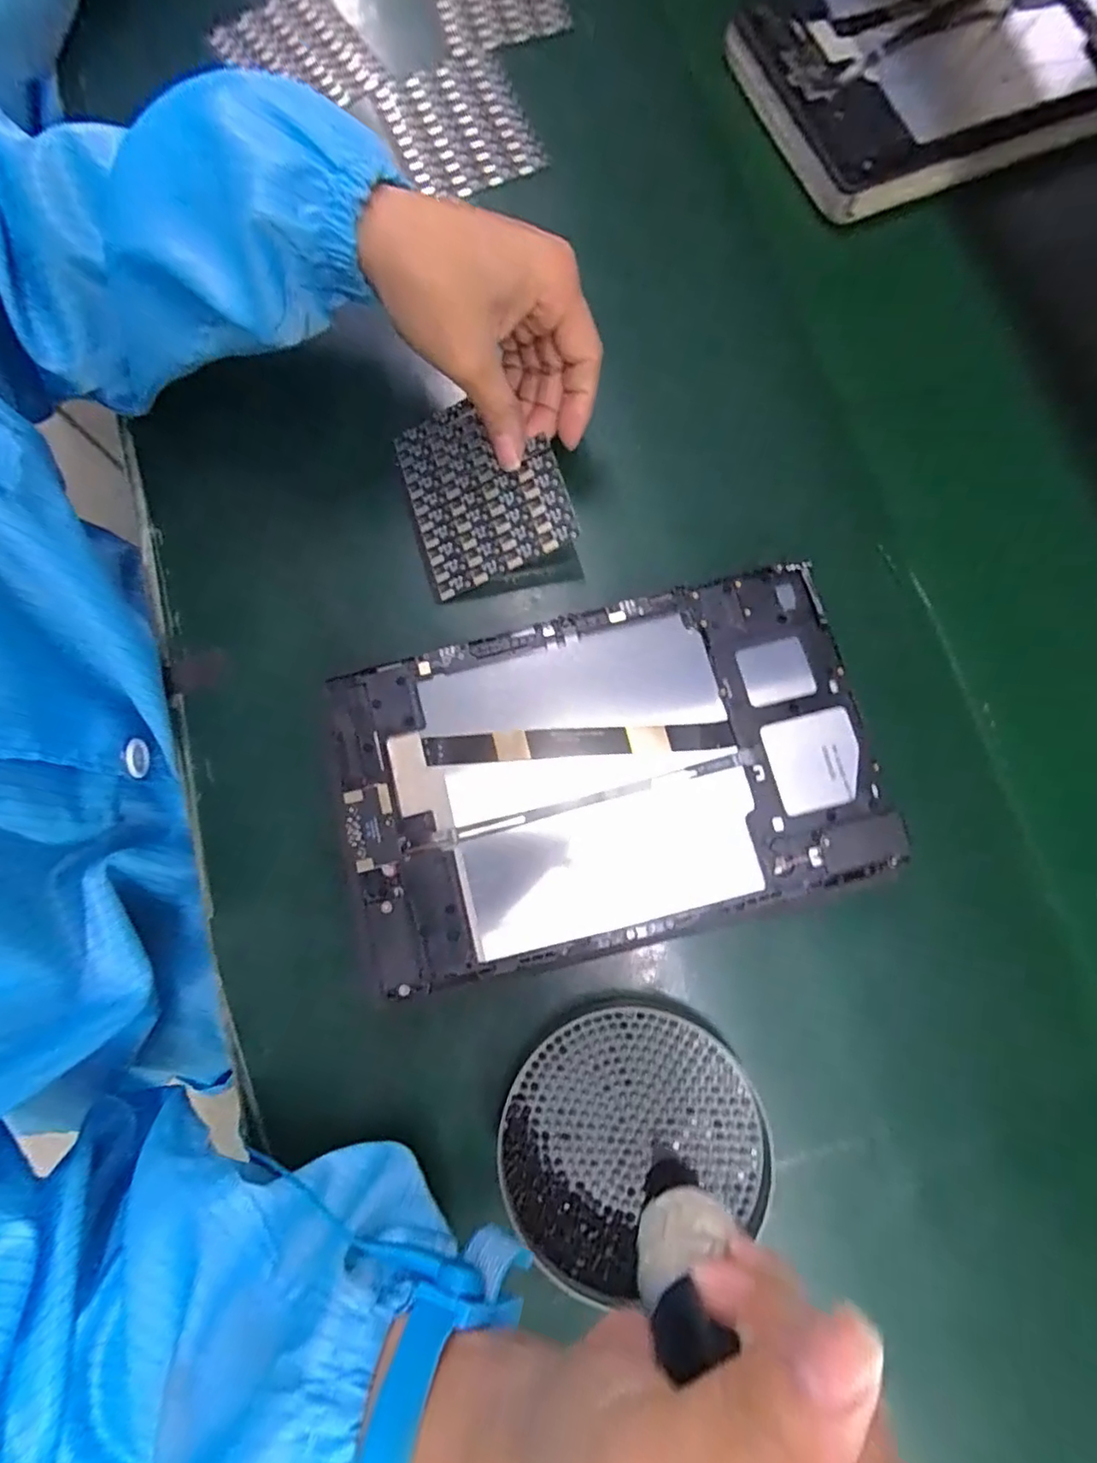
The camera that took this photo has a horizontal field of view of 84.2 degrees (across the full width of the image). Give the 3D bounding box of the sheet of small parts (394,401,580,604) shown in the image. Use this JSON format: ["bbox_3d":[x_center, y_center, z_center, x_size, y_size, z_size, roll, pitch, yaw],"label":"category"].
[{"bbox_3d":[-0.035,-0.128,0.320,0.081,0.004,0.096,-20,80,17],"label":"sheet of small parts"}]

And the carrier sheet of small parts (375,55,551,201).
[{"bbox_3d":[-0.056,-0.383,0.382,0.080,0.004,0.101,-22,80,-5],"label":"carrier sheet of small parts"}]

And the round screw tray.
[{"bbox_3d":[0.035,0.179,0.268,0.112,0.008,0.104,0,78,2],"label":"round screw tray"}]

